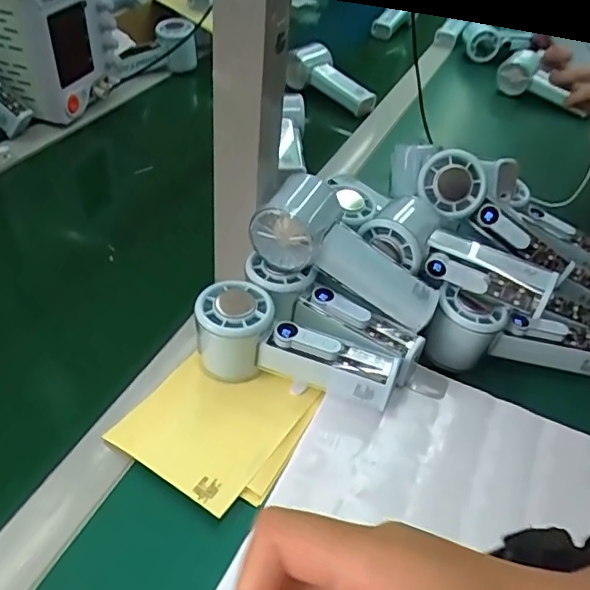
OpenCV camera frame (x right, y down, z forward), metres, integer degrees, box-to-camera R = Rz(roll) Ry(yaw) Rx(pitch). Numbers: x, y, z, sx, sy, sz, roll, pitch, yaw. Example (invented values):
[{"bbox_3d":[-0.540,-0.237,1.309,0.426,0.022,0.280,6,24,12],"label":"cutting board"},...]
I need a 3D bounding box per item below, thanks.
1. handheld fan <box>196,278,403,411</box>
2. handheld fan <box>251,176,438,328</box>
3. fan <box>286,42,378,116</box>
[{"bbox_3d":[-0.003,0.044,0.422,0.153,0.056,0.062,23,45,17],"label":"handheld fan"},{"bbox_3d":[0.045,-0.036,0.449,0.150,0.054,0.063,32,45,-2],"label":"handheld fan"},{"bbox_3d":[0.043,-0.323,0.840,0.070,0.045,0.186,-22,49,-27],"label":"fan"}]

